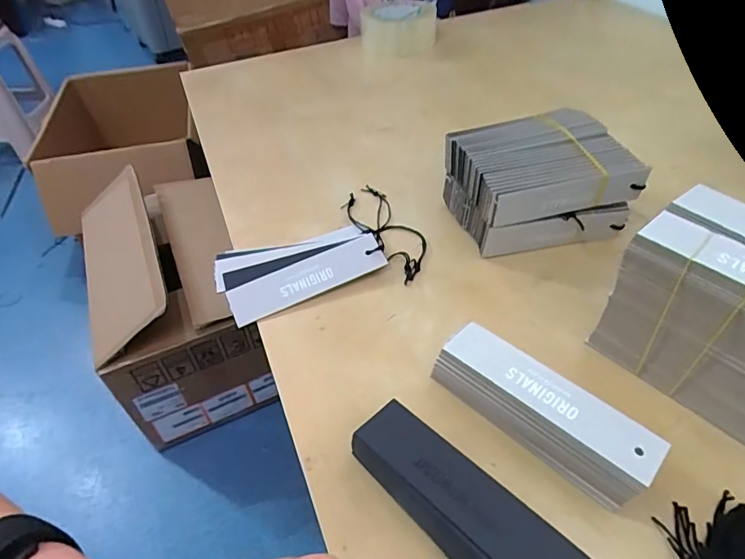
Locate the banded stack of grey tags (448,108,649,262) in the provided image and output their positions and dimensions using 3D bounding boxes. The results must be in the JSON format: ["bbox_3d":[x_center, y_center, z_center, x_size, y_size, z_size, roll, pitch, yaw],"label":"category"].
[{"bbox_3d":[0.140,-0.080,0.413,0.137,0.084,0.085,-6,44,-4],"label":"banded stack of grey tags"}]

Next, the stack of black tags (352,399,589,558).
[{"bbox_3d":[0.043,0.120,0.249,0.039,0.030,0.125,-35,53,-30],"label":"stack of black tags"}]

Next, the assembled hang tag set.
[{"bbox_3d":[-0.048,-0.032,0.414,0.167,0.021,0.125,-13,45,-11],"label":"assembled hang tag set"}]

